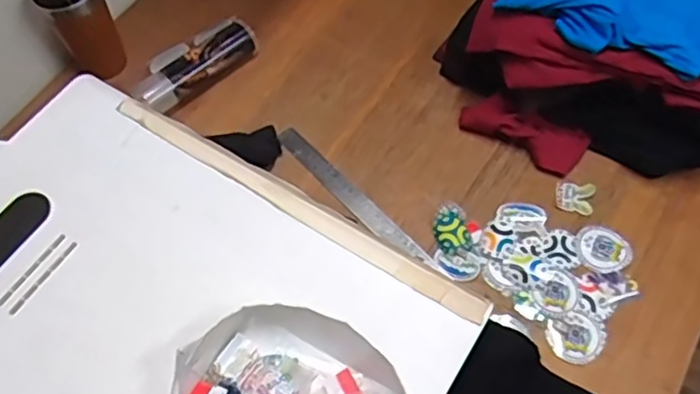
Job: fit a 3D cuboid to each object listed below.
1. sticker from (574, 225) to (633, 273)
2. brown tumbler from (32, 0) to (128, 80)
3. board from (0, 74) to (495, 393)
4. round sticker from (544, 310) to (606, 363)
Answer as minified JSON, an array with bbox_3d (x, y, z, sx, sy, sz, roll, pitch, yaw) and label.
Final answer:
[{"bbox_3d":[0.299,0.062,0.777,0.064,0.005,0.058,30,64,17],"label":"sticker"},{"bbox_3d":[-0.358,-0.229,0.886,0.081,0.146,0.068,-23,62,-13],"label":"brown tumbler"},{"bbox_3d":[-0.194,0.125,0.573,0.500,0.026,0.398,28,64,16],"label":"board"},{"bbox_3d":[0.249,0.154,0.727,0.058,0.004,0.057,0,59,0],"label":"round sticker"}]

